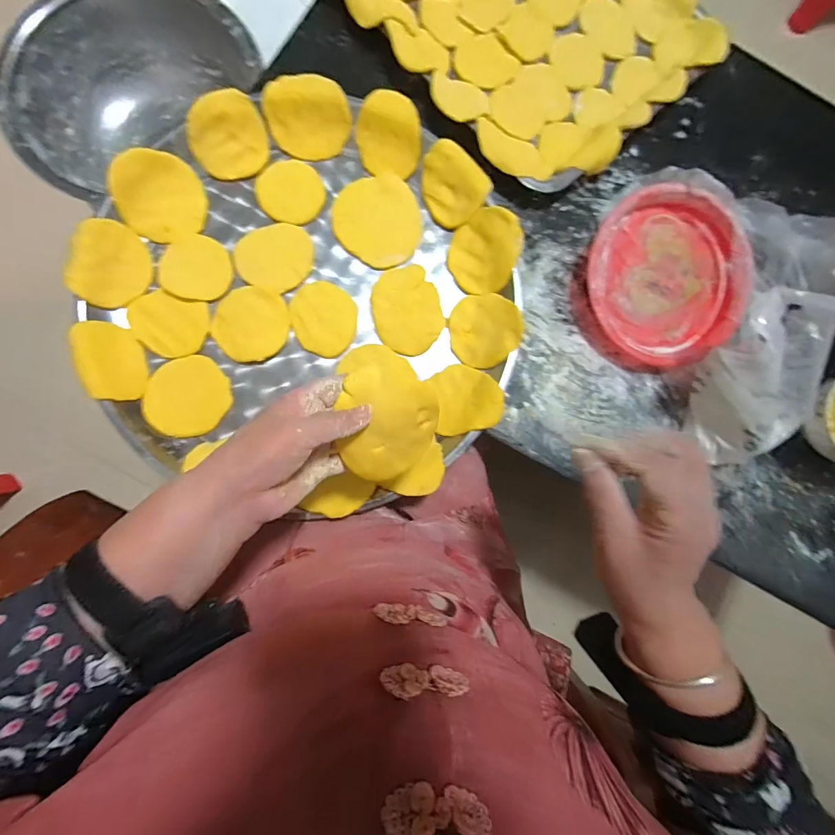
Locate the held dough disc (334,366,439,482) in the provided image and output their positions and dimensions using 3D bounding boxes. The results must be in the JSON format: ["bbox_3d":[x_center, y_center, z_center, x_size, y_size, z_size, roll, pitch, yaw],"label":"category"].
[{"bbox_3d":[-0.021,0.009,0.299,0.071,0.012,0.088,9,107,-12],"label":"held dough disc"}]

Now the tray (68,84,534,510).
[{"bbox_3d":[-0.104,-0.129,0.407,0.429,0.042,0.417,0,88,-6],"label":"tray"}]

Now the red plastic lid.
[{"bbox_3d":[0.282,-0.156,0.440,0.189,0.030,0.182,0,93,-8],"label":"red plastic lid"}]

